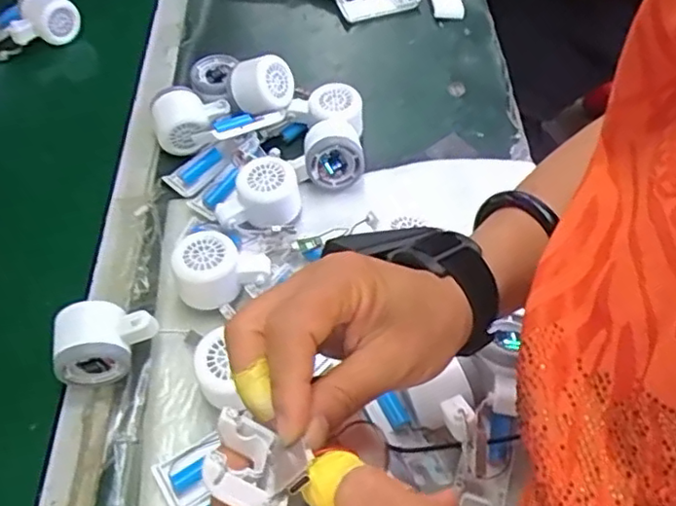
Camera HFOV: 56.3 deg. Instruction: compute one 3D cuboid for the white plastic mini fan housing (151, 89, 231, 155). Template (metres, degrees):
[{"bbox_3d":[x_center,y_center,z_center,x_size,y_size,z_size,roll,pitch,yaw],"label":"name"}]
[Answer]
[{"bbox_3d":[-0.163,-0.140,0.689,0.082,0.052,0.058,6,56,-10],"label":"white plastic mini fan housing"}]

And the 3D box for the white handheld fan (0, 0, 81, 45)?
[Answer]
[{"bbox_3d":[-0.418,-0.300,0.836,0.176,0.055,0.068,-11,54,10],"label":"white handheld fan"}]

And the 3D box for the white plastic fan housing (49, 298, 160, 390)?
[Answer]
[{"bbox_3d":[-0.193,0.073,0.534,0.081,0.052,0.051,-12,55,-6],"label":"white plastic fan housing"}]

